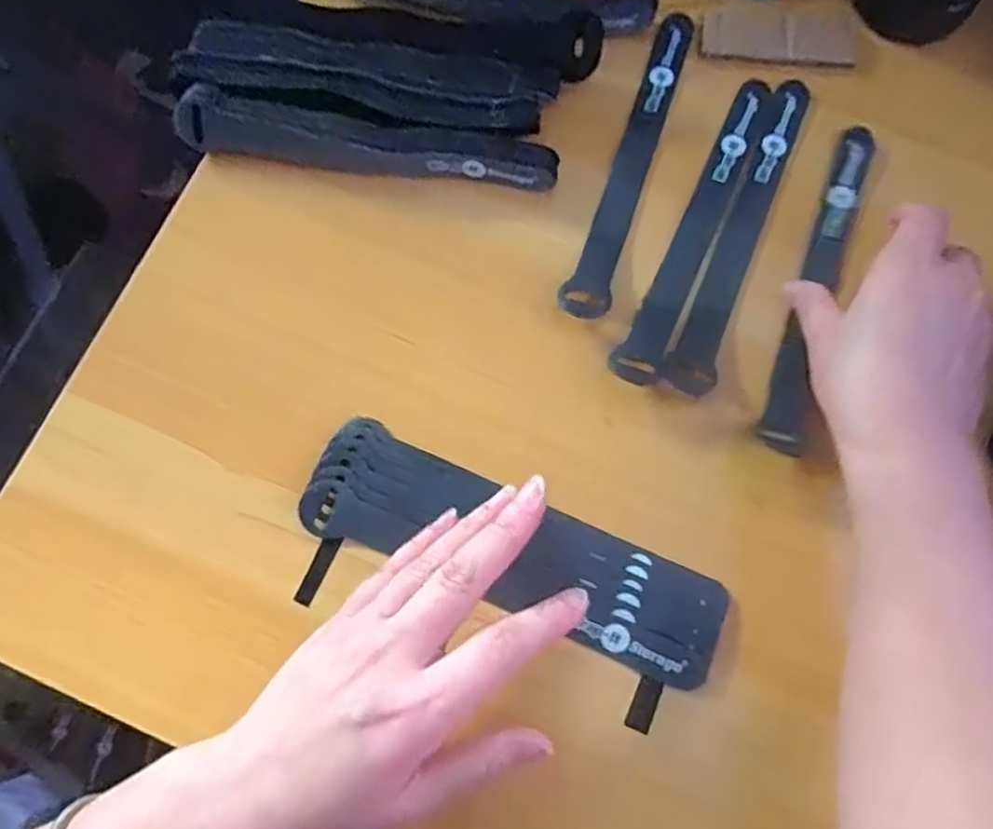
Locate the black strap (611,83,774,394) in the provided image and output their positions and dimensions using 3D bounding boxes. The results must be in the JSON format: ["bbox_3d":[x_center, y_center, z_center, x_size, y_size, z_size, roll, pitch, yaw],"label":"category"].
[{"bbox_3d":[0.108,-0.101,0.372,0.023,0.015,0.198,26,75,6],"label":"black strap"}]

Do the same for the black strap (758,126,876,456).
[{"bbox_3d":[0.171,-0.071,0.377,0.021,0.006,0.202,16,70,16],"label":"black strap"}]

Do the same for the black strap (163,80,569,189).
[{"bbox_3d":[-0.068,-0.139,0.373,0.195,0.020,0.028,9,74,1],"label":"black strap"}]

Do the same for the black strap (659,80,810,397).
[{"bbox_3d":[0.132,-0.100,0.376,0.022,0.010,0.199,24,73,5],"label":"black strap"}]

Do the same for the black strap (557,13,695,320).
[{"bbox_3d":[0.076,-0.140,0.384,0.023,0.013,0.202,20,74,4],"label":"black strap"}]

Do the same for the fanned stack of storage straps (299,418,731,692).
[{"bbox_3d":[0.008,0.065,0.336,0.199,0.012,0.054,23,75,4],"label":"fanned stack of storage straps"}]

